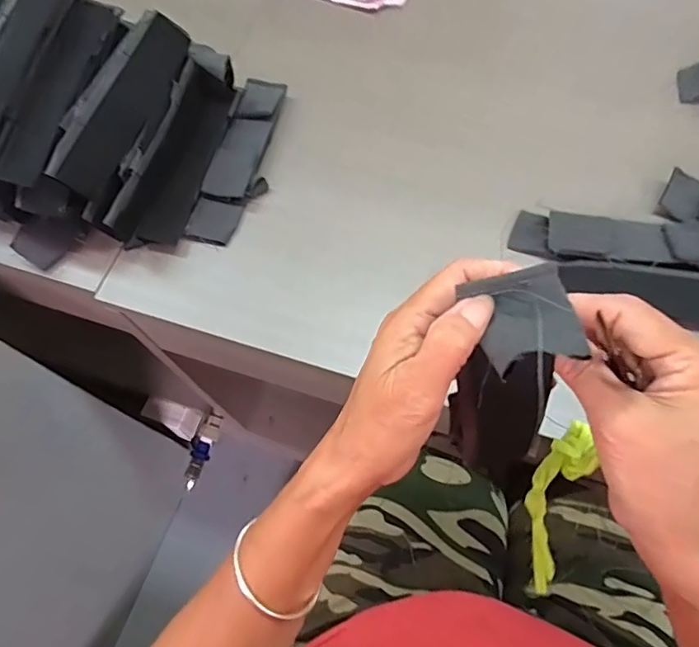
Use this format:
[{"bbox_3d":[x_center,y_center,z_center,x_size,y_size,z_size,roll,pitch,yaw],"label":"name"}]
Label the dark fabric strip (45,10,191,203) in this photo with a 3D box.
[{"bbox_3d":[-0.203,-0.199,0.480,0.017,0.057,0.181,4,63,54],"label":"dark fabric strip"}]

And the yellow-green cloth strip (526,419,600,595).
[{"bbox_3d":[0.125,0.112,0.328,0.030,0.013,0.105,17,93,11],"label":"yellow-green cloth strip"}]

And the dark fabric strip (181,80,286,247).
[{"bbox_3d":[-0.110,-0.167,0.536,0.045,0.025,0.191,14,67,9],"label":"dark fabric strip"}]

